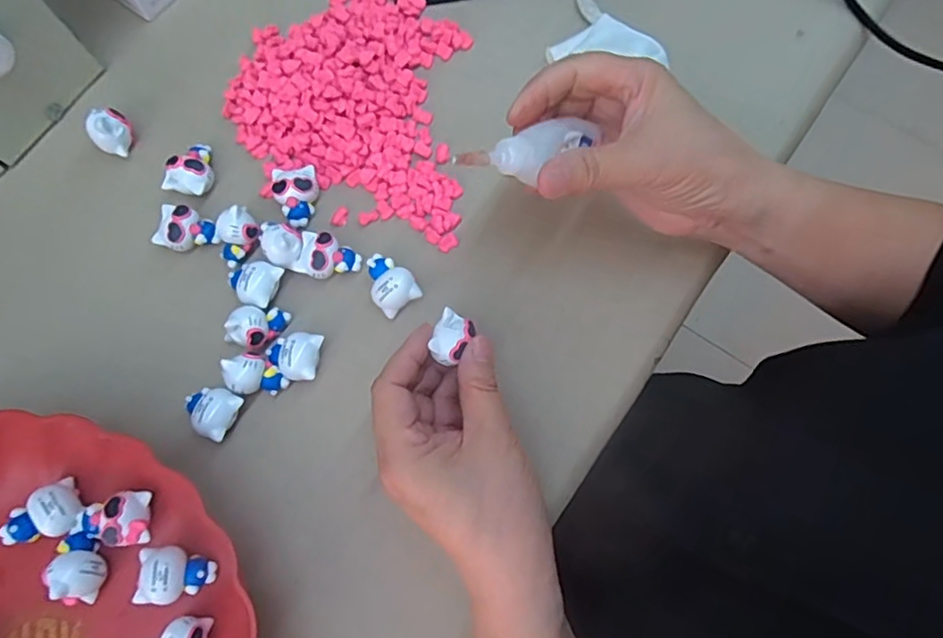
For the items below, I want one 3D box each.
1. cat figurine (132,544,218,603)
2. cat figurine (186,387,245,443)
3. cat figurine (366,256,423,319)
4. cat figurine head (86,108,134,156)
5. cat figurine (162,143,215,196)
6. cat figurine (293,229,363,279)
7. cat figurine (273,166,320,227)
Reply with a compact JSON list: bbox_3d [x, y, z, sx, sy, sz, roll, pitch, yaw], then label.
[{"bbox_3d":[-0.146,0.125,0.290,0.033,0.018,0.025,-5,75,0],"label":"cat figurine"},{"bbox_3d":[-0.139,0.048,0.313,0.030,0.016,0.025,23,77,7],"label":"cat figurine"},{"bbox_3d":[-0.046,-0.021,0.331,0.024,0.018,0.034,-33,77,-7],"label":"cat figurine"},{"bbox_3d":[-0.215,-0.111,0.353,0.022,0.025,0.023,42,80,11],"label":"cat figurine head"},{"bbox_3d":[-0.165,-0.089,0.352,0.025,0.019,0.032,17,76,6],"label":"cat figurine"},{"bbox_3d":[-0.081,-0.035,0.336,0.035,0.015,0.024,11,76,4],"label":"cat figurine"},{"bbox_3d":[-0.102,-0.073,0.346,0.025,0.018,0.033,-15,75,-3],"label":"cat figurine"}]

